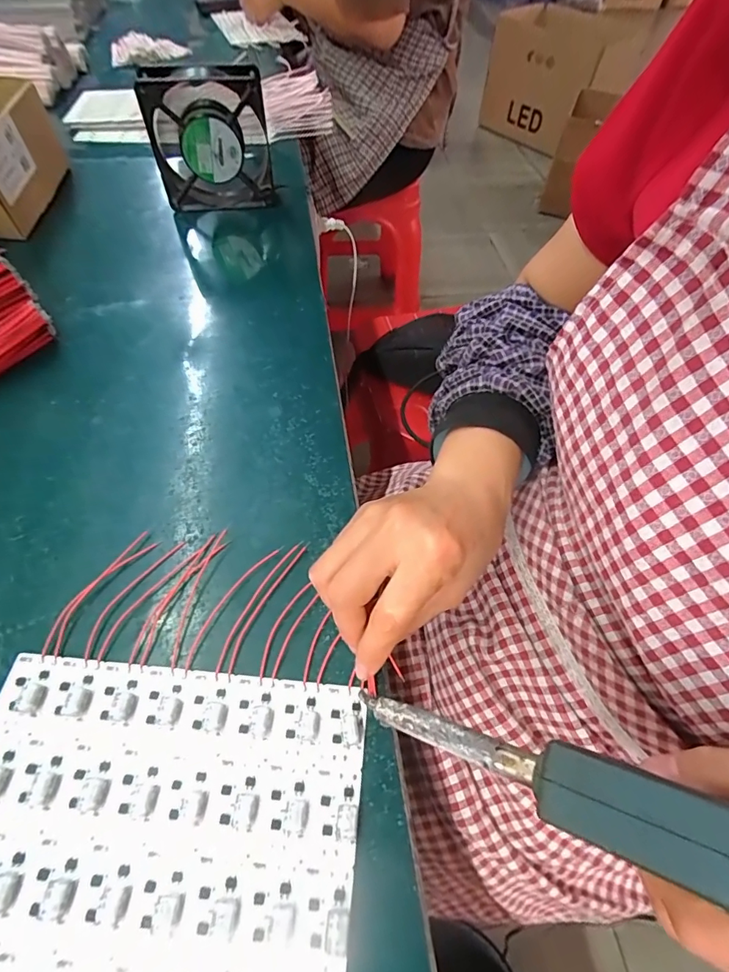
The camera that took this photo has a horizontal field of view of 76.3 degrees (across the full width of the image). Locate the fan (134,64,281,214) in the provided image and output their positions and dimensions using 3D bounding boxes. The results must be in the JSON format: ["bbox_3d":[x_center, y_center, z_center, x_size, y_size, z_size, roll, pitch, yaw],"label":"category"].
[{"bbox_3d":[-0.161,-0.363,0.494,0.121,0.121,0.033,-7,58,-6],"label":"fan"}]

